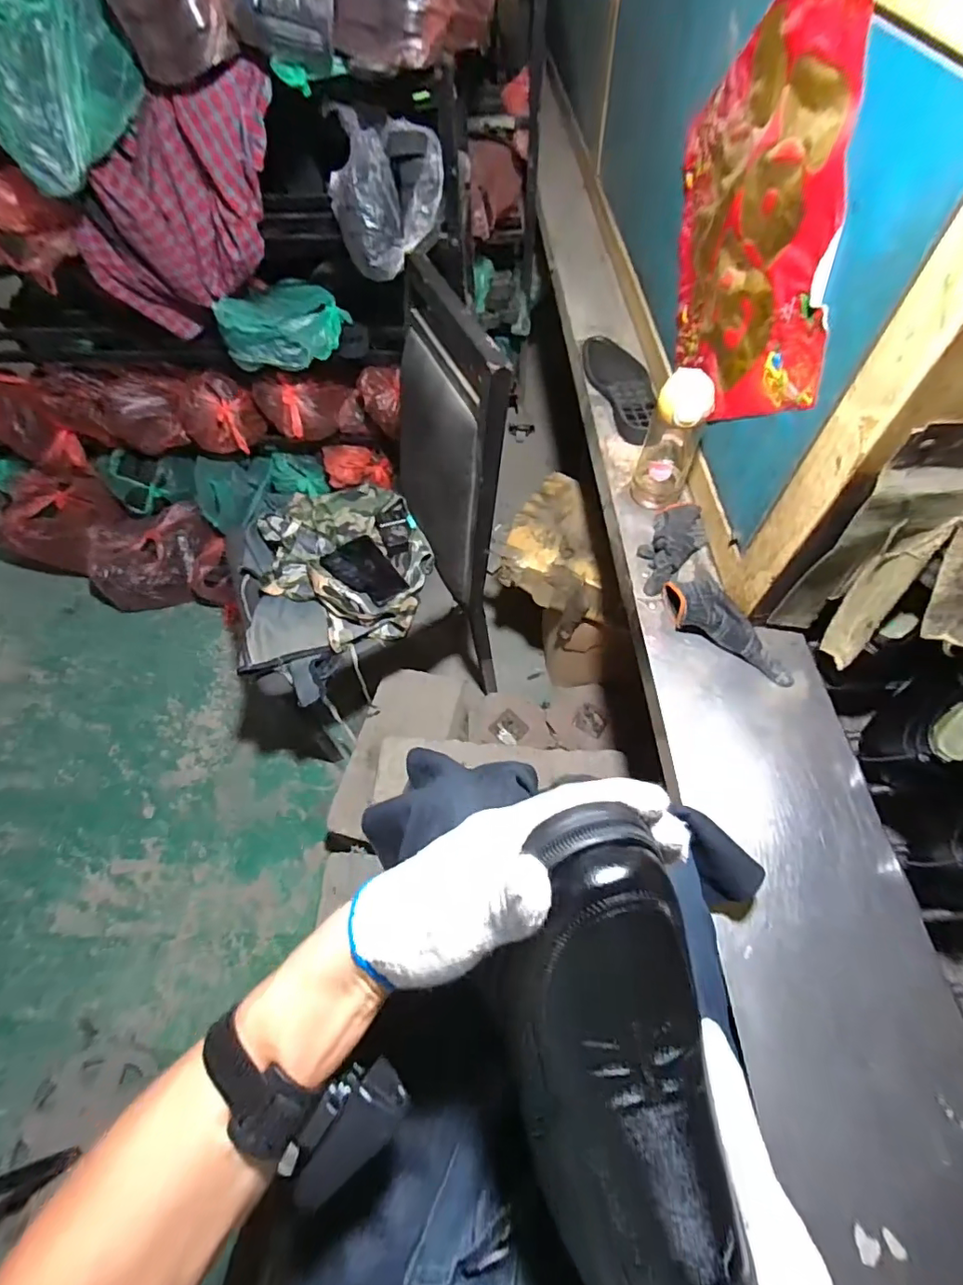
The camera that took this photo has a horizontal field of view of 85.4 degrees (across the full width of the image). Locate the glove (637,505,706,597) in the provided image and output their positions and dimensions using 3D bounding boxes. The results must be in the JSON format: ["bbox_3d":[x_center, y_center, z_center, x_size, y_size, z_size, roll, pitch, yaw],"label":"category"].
[{"bbox_3d":[0.268,-0.136,0.742,0.076,0.038,0.159,24,64,16],"label":"glove"}]

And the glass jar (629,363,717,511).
[{"bbox_3d":[0.266,-0.277,0.735,0.070,0.195,0.070,-2,60,3],"label":"glass jar"}]

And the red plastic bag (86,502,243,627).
[{"bbox_3d":[-0.914,-0.241,1.522,0.419,0.173,0.283,0,60,4],"label":"red plastic bag"}]

